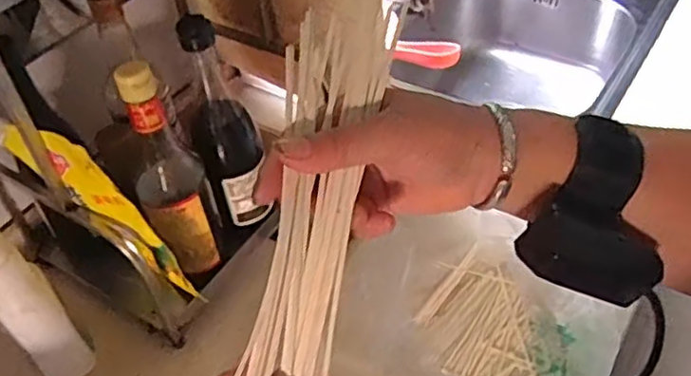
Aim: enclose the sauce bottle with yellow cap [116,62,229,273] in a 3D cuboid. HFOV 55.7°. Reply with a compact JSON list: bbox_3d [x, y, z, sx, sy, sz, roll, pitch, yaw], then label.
[{"bbox_3d":[-0.159,-0.010,0.592,0.061,0.209,0.057,-20,47,-14],"label":"sauce bottle with yellow cap"}]

